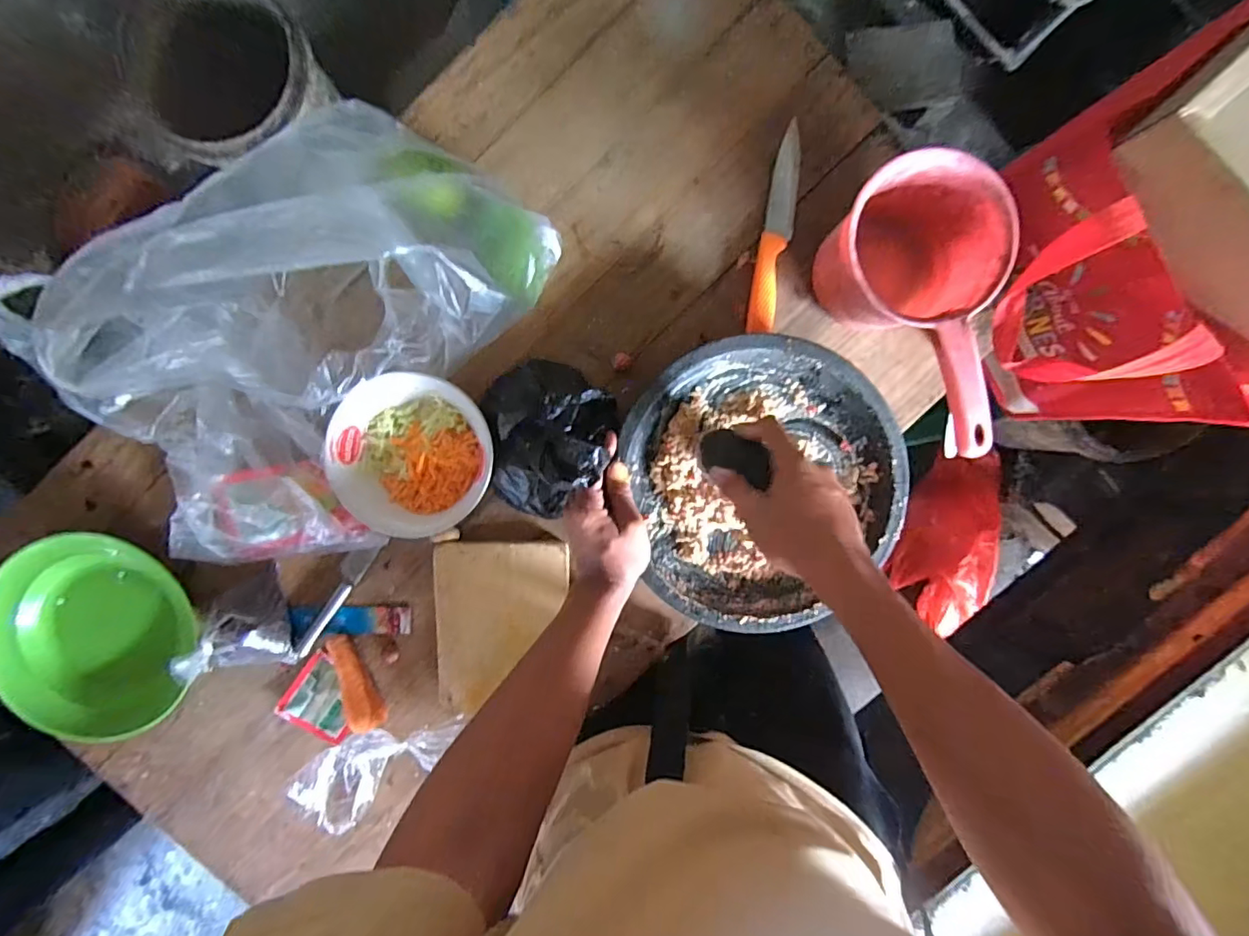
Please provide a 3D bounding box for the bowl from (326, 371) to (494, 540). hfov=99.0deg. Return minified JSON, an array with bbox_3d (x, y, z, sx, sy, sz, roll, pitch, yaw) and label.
[{"bbox_3d":[-0.207,-0.010,0.520,0.153,0.055,0.154,0,94,-1],"label":"bowl"}]

